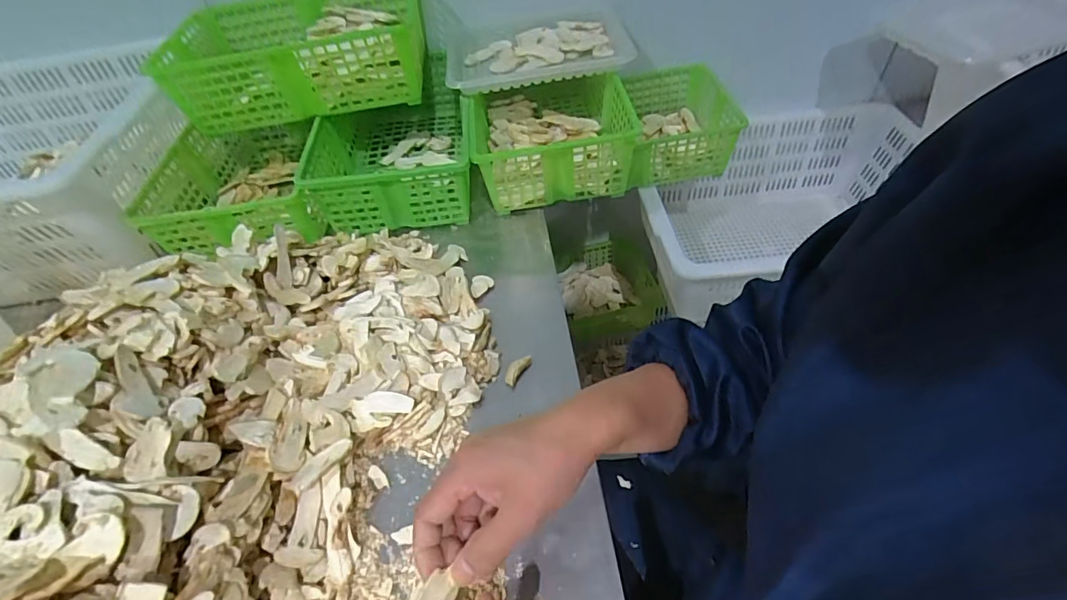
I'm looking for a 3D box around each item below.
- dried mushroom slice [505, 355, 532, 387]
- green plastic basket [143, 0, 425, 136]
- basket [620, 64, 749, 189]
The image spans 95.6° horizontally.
[{"bbox_3d":[-0.017,0.073,0.507,0.012,0.012,0.038,26,57,25],"label":"dried mushroom slice"},{"bbox_3d":[-0.340,-0.377,0.721,0.330,0.097,0.269,-8,49,-1],"label":"green plastic basket"},{"bbox_3d":[0.240,-0.306,0.848,0.168,0.098,0.213,-7,49,0],"label":"basket"}]

